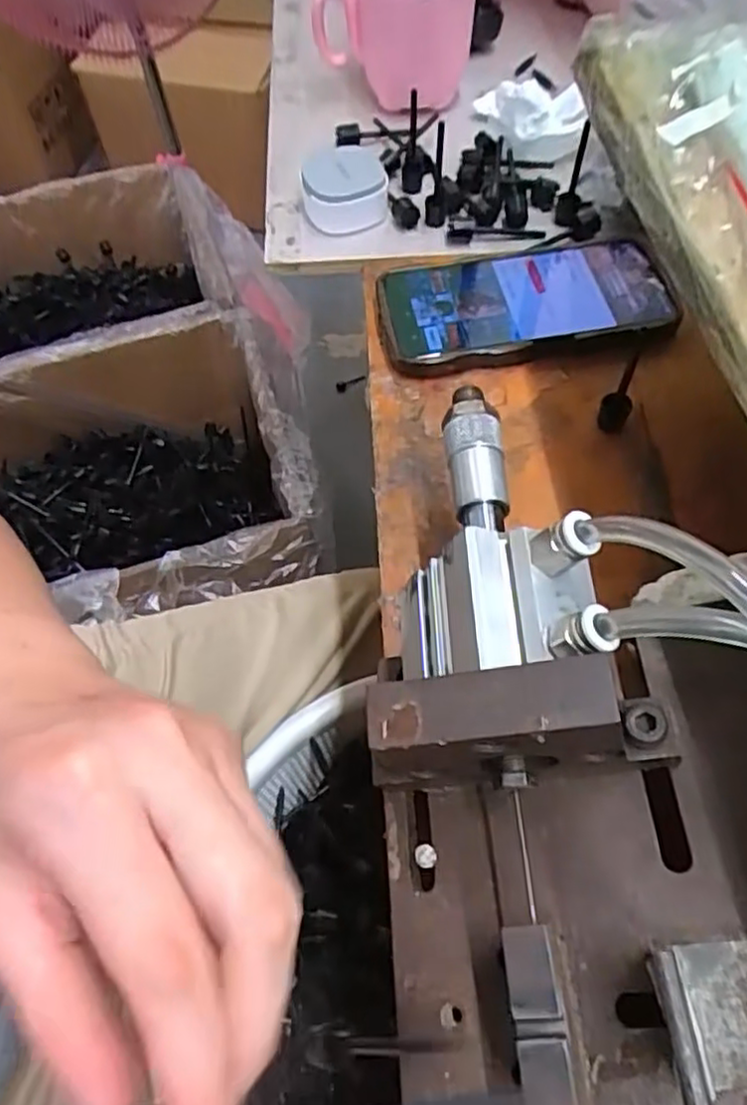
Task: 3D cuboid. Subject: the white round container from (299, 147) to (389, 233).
[{"bbox_3d":[-0.019,-0.241,0.448,0.053,0.026,0.056,-5,61,-1],"label":"white round container"}]

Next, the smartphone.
[{"bbox_3d":[0.086,-0.149,0.395,0.162,0.011,0.077,-9,61,-3],"label":"smartphone"}]

